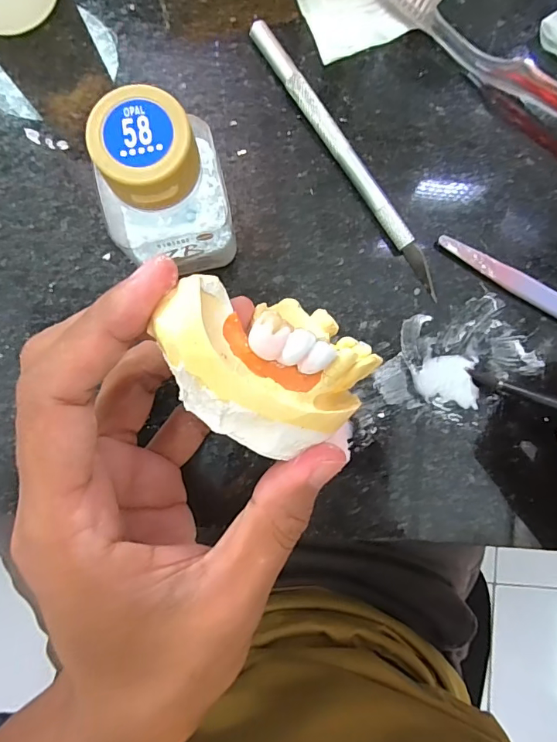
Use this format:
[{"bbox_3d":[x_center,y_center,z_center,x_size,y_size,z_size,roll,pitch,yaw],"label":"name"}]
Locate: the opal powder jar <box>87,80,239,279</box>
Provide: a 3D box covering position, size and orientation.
[{"bbox_3d":[-0.038,-0.059,0.160,0.039,0.072,0.035,-14,88,-2],"label":"opal powder jar"}]

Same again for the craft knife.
[{"bbox_3d":[0.029,-0.092,0.196,0.009,0.008,0.136,-35,89,-3],"label":"craft knife"}]

